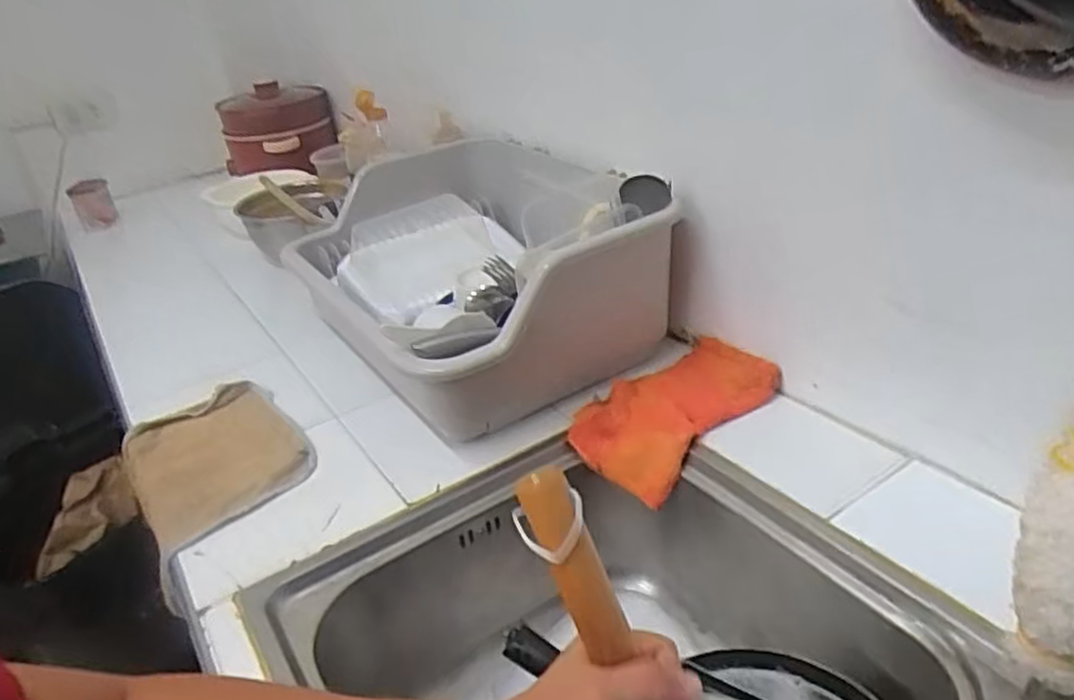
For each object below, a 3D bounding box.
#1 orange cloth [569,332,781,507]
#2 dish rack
[{"bbox_3d":[0.145,0.069,0.796,0.215,0.059,0.124,-26,36,-28],"label":"orange cloth"},{"bbox_3d":[-0.099,-0.111,0.951,0.336,0.187,0.537,-22,34,-23],"label":"dish rack"}]

